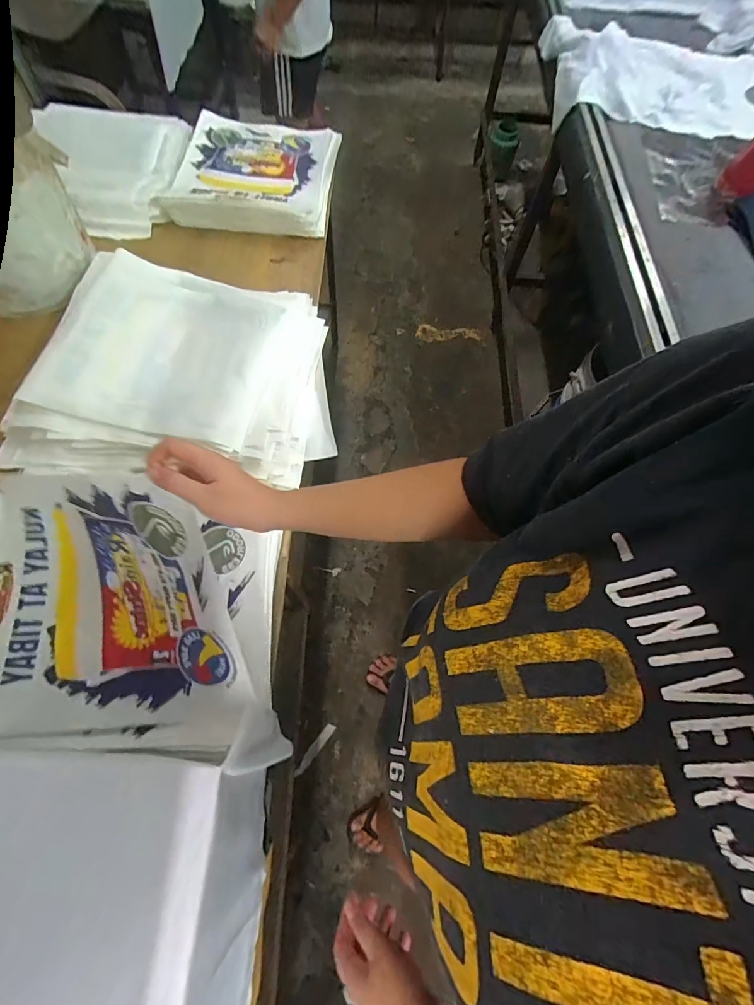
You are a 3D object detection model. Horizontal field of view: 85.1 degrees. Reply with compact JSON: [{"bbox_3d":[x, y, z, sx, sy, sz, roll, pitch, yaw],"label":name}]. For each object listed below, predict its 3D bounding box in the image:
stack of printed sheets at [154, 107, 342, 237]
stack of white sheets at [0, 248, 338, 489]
[{"bbox_3d":[-0.274,-0.763,0.945,0.345,0.061,0.352,3,69,1],"label":"stack of printed sheets"},{"bbox_3d":[-0.314,-0.222,0.694,0.486,0.060,0.412,6,72,-8],"label":"stack of white sheets"}]

